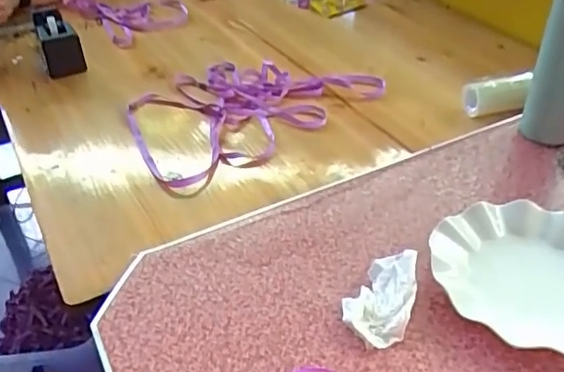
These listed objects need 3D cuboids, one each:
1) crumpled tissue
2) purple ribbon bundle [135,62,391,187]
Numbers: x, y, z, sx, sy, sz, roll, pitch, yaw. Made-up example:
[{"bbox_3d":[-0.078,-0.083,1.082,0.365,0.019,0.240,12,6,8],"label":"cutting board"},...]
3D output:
[{"bbox_3d":[0.092,0.100,0.529,0.057,0.030,0.093,14,42,21],"label":"crumpled tissue"},{"bbox_3d":[-0.060,-0.126,0.897,0.391,0.037,0.253,-28,46,-28],"label":"purple ribbon bundle"}]

